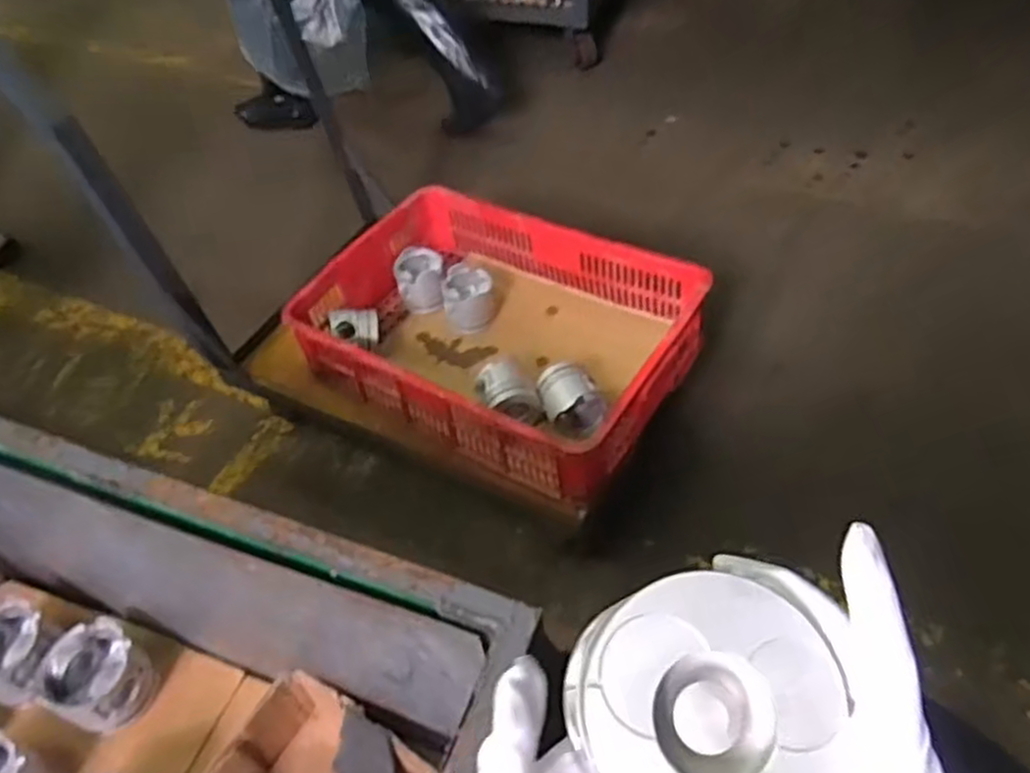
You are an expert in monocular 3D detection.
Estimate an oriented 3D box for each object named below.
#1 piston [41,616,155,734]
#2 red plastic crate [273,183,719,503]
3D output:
[{"bbox_3d":[-0.459,0.318,0.843,0.097,0.073,0.093,-2,48,3],"label":"piston"},{"bbox_3d":[-0.035,-0.093,1.346,0.627,0.187,0.415,24,54,23],"label":"red plastic crate"}]

